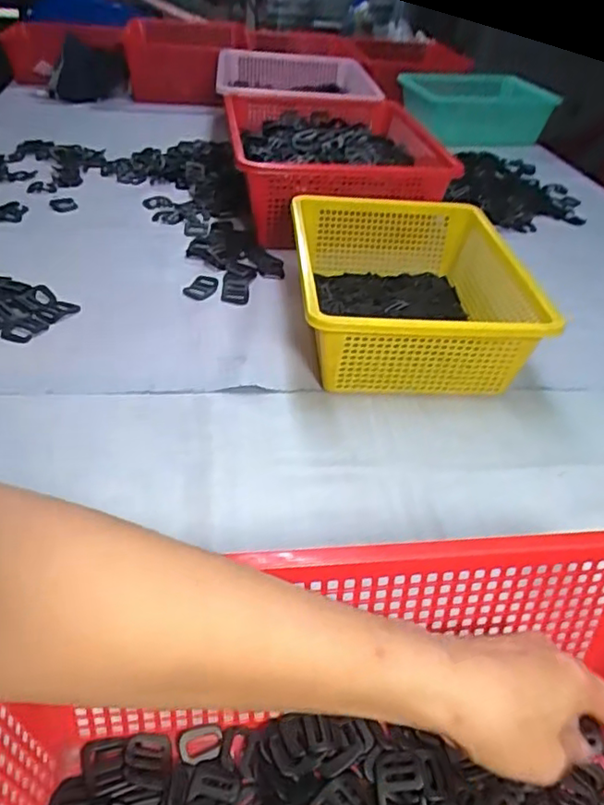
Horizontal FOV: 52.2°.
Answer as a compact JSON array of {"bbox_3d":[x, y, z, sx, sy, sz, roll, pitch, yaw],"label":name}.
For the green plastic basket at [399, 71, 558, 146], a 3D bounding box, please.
[{"bbox_3d":[0.387,-0.647,1.359,0.307,0.125,0.204,-7,40,-15],"label":"green plastic basket"}]

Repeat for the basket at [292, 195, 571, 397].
[{"bbox_3d":[0.120,-0.123,0.700,0.241,0.106,0.293,1,39,-5],"label":"basket"}]

